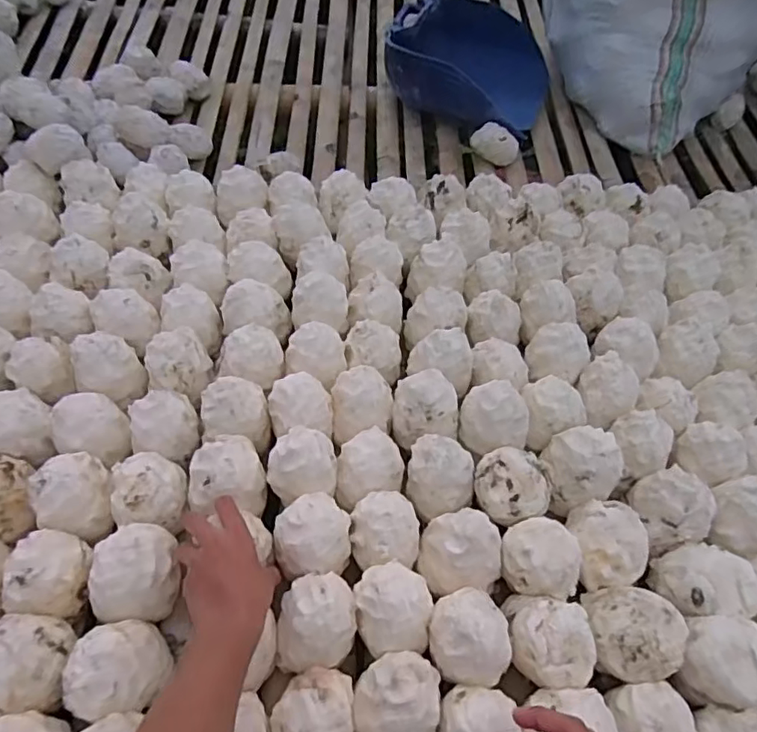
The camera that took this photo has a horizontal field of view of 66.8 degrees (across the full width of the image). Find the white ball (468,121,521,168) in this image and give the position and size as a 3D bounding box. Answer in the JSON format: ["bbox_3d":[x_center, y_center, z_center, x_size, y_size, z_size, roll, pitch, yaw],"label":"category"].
[{"bbox_3d":[0.236,-0.449,1.156,0.097,0.059,0.053,29,56,16],"label":"white ball"}]

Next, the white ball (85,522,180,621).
[{"bbox_3d":[-0.258,0.221,0.617,0.082,0.072,0.092,4,53,-3],"label":"white ball"}]

